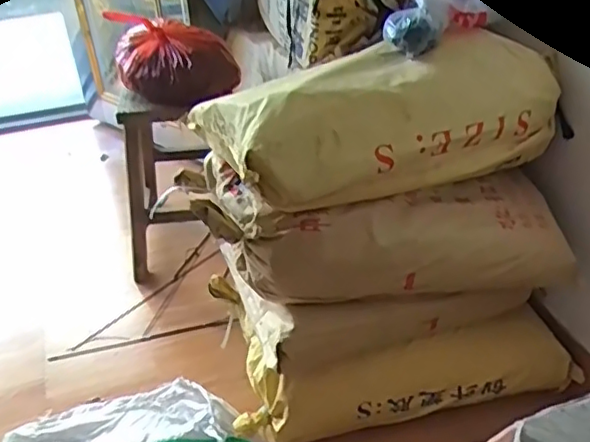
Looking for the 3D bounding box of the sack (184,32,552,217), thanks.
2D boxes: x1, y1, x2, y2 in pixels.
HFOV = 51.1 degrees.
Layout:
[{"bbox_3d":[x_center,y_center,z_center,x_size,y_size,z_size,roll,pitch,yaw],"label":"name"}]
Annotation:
[{"bbox_3d":[0.158,-0.194,1.118,0.589,0.192,0.327,-18,39,-19],"label":"sack"}]

